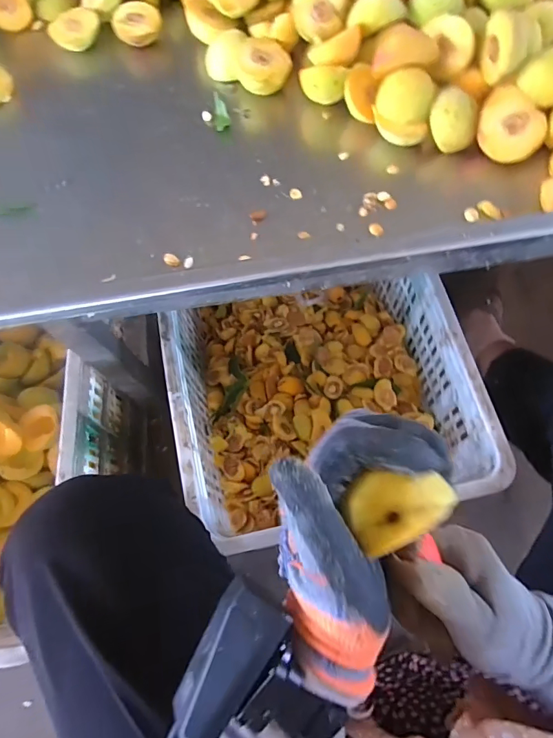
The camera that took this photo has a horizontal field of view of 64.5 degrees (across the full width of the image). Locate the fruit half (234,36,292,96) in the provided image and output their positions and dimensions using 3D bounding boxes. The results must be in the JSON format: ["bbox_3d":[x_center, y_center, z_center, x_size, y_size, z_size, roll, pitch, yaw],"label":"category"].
[{"bbox_3d":[-0.016,-0.362,0.524,0.063,0.031,0.061,-1,68,2],"label":"fruit half"}]

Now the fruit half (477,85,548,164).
[{"bbox_3d":[0.243,-0.257,0.468,0.059,0.033,0.070,-42,107,15],"label":"fruit half"}]

